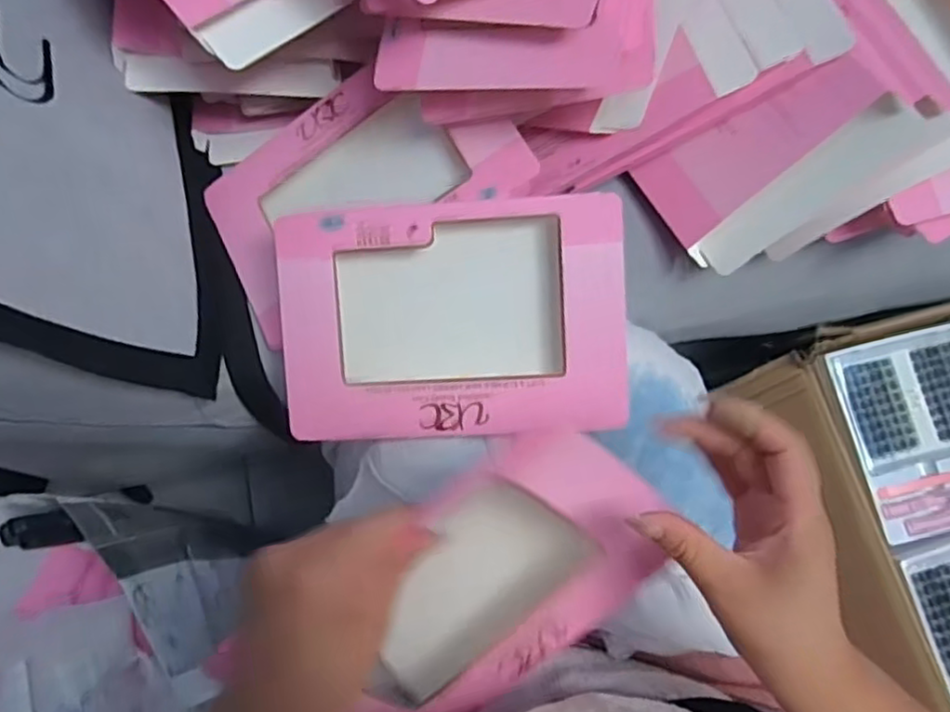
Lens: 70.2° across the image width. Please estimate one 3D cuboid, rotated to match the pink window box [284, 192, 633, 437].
[{"bbox_3d":[-0.017,-0.024,0.463,0.233,0.010,0.159,-3,96,6],"label":"pink window box"}]

